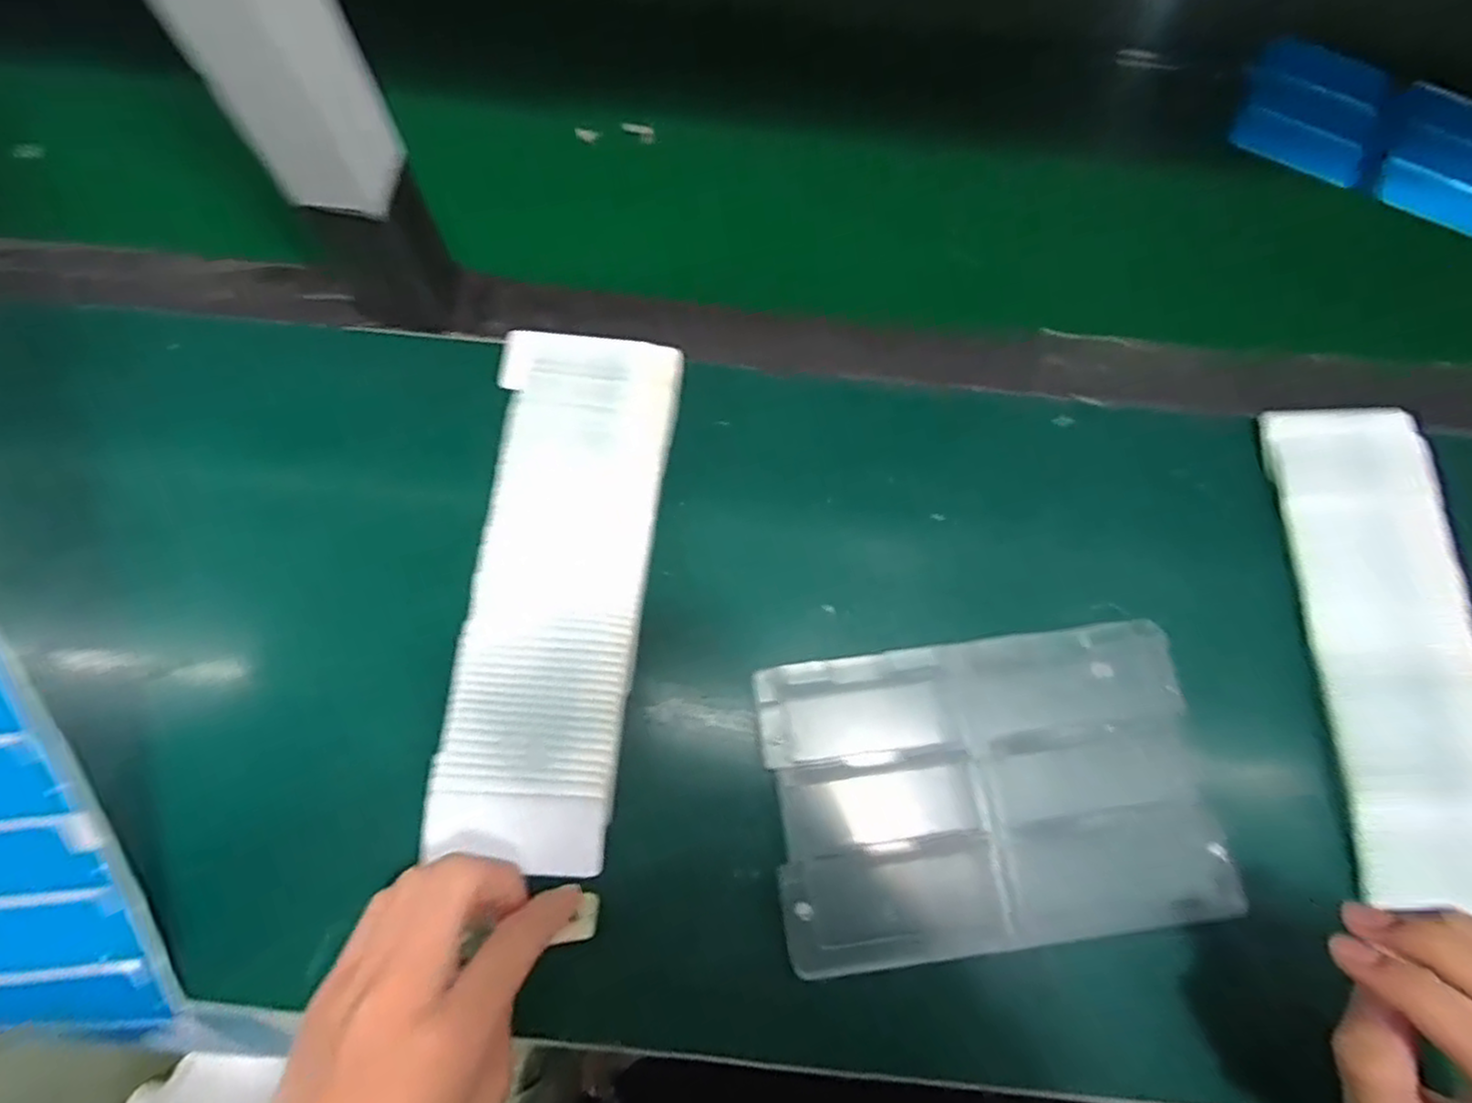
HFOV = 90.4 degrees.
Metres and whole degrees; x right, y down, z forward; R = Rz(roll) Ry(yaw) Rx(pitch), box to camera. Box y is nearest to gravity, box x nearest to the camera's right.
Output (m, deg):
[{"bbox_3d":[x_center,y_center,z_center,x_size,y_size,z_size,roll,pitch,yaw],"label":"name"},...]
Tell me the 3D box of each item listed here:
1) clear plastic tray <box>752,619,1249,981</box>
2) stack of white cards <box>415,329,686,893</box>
[{"bbox_3d":[0.118,0.113,0.348,0.200,0.021,0.136,-7,72,-3],"label":"clear plastic tray"},{"bbox_3d":[-0.089,0.012,0.375,0.092,0.014,0.271,6,75,2],"label":"stack of white cards"}]

